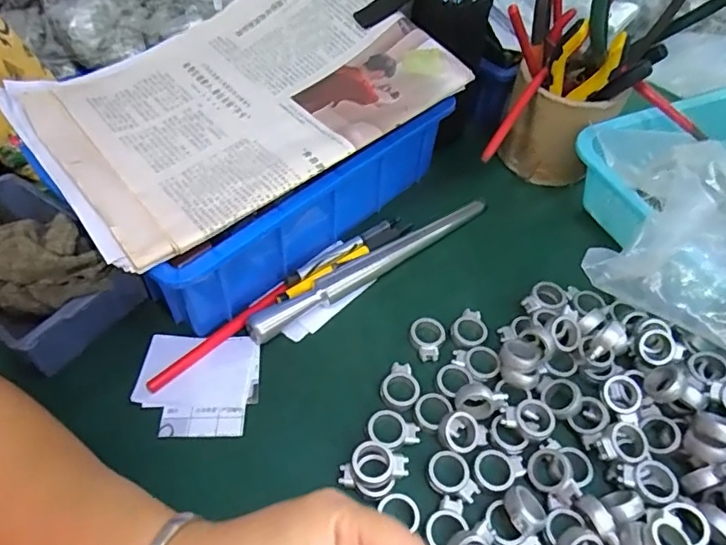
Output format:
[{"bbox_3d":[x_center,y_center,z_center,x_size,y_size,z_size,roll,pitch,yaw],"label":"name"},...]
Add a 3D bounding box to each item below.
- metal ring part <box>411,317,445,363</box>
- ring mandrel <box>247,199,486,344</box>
[{"bbox_3d":[0.048,0.049,0.395,0.025,0.005,0.034,-3,52,-4],"label":"metal ring part"},{"bbox_3d":[0.013,-0.011,0.431,0.233,0.017,0.020,-31,59,-23],"label":"ring mandrel"}]

